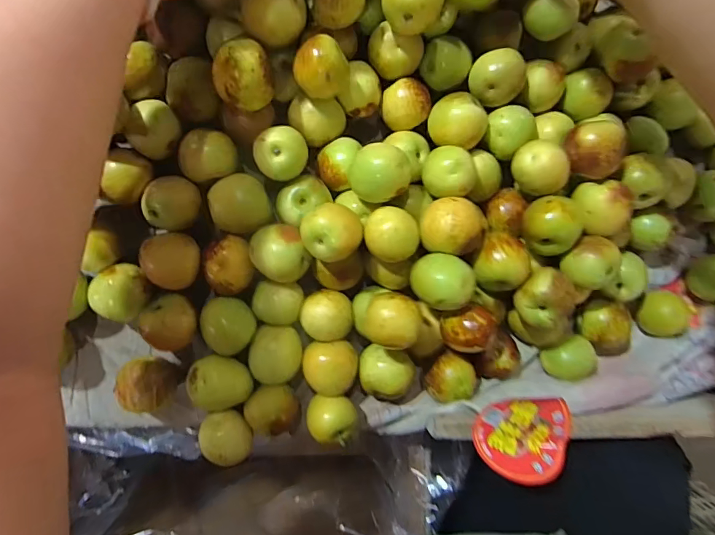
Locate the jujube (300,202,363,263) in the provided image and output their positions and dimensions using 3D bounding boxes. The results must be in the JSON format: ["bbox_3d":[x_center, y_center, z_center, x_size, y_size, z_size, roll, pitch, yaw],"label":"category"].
[{"bbox_3d":[-0.018,-0.025,0.317,0.041,0.038,0.039,-1,95,-8],"label":"jujube"}]

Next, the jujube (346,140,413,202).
[{"bbox_3d":[0.014,-0.066,0.321,0.040,0.036,0.039,-1,95,-8],"label":"jujube"}]

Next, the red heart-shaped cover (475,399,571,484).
[{"bbox_3d":[0.125,0.128,0.333,0.073,0.017,0.056,-1,95,-8],"label":"red heart-shaped cover"}]

